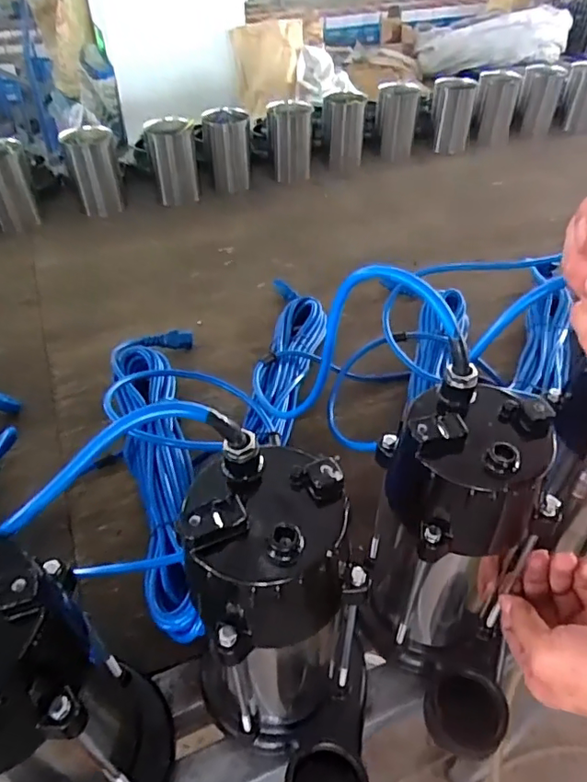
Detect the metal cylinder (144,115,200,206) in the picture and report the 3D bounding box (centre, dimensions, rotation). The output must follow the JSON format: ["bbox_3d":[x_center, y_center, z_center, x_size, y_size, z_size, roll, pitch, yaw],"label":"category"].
[{"bbox_3d":[-0.228,-0.434,1.044,0.086,0.146,0.073,-12,44,-12],"label":"metal cylinder"}]

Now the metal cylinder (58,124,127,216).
[{"bbox_3d":[-0.367,-0.406,1.010,0.088,0.132,0.076,-13,44,-14],"label":"metal cylinder"}]

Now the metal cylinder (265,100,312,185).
[{"bbox_3d":[-0.006,-0.501,1.094,0.088,0.128,0.076,-3,43,-3],"label":"metal cylinder"}]

